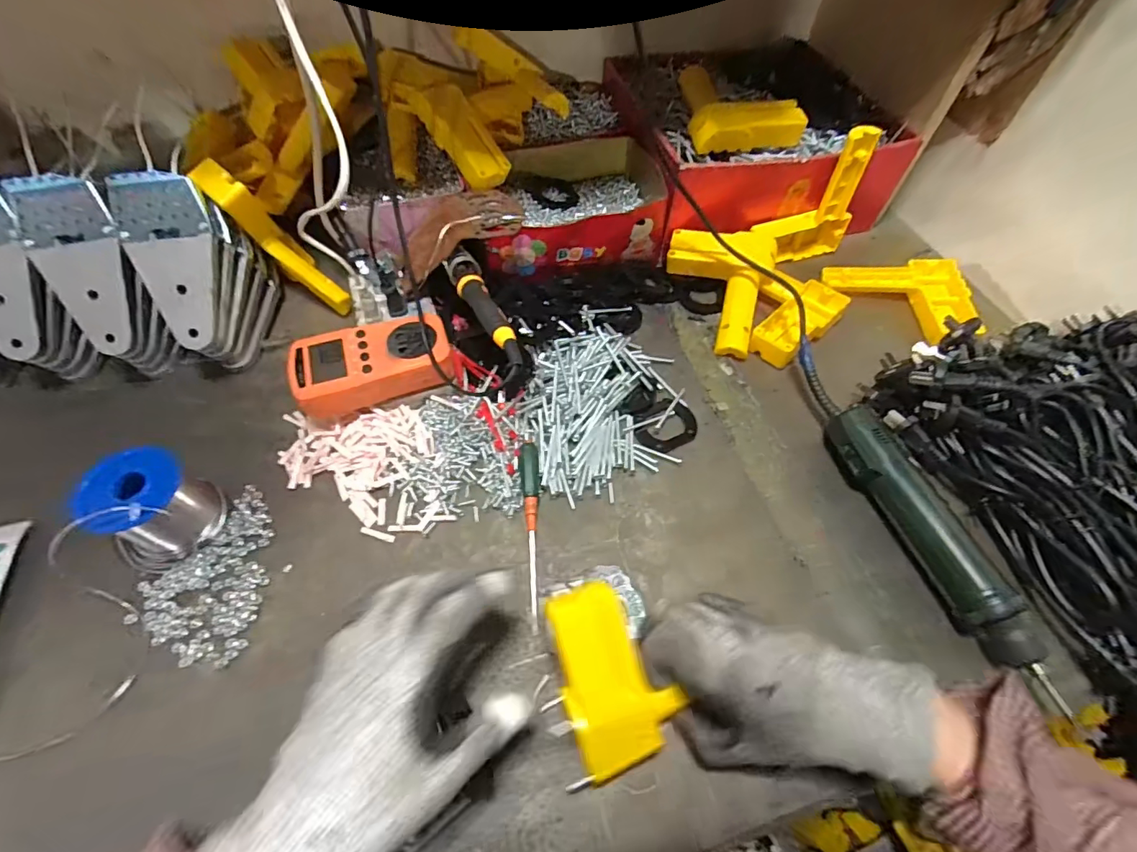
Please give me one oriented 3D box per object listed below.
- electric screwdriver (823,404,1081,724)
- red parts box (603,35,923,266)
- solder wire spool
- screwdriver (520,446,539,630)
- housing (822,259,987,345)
[{"bbox_3d":[0.288,0.089,0.389,0.046,0.039,0.242,-15,59,-12],"label":"electric screwdriver"},{"bbox_3d":[0.222,-0.366,0.621,0.297,0.133,0.298,-11,59,-9],"label":"red parts box"},{"bbox_3d":[-0.310,0.063,0.366,0.065,0.064,0.070,19,59,9],"label":"solder wire spool"},{"bbox_3d":[-0.027,0.081,0.387,0.015,0.020,0.145,-4,58,-5],"label":"screwdriver"},{"bbox_3d":[0.383,-0.150,0.548,0.119,0.032,0.153,-29,63,-19],"label":"housing"}]

